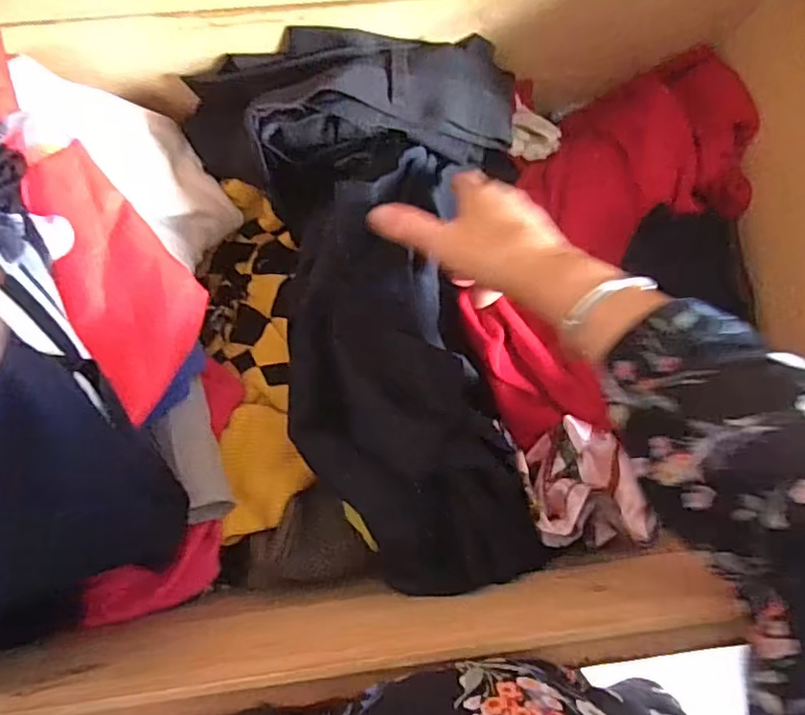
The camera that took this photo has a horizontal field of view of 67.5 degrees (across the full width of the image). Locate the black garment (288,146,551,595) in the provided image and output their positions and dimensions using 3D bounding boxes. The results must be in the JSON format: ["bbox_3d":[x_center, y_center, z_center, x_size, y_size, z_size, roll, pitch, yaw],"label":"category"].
[{"bbox_3d":[-0.004,0.011,0.438,0.157,0.082,0.317,-15,83,-6],"label":"black garment"}]

